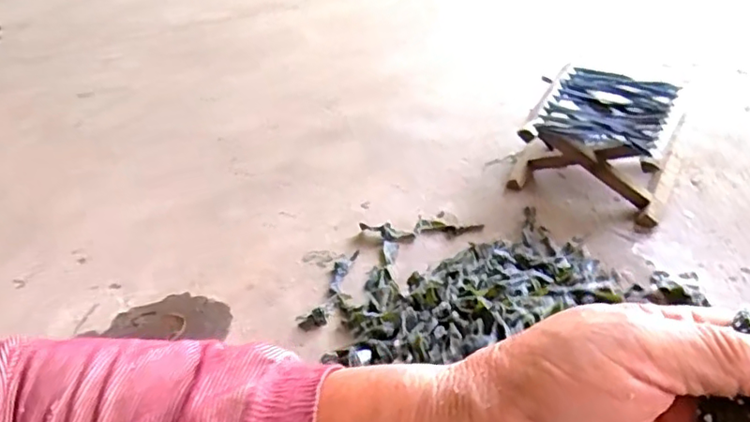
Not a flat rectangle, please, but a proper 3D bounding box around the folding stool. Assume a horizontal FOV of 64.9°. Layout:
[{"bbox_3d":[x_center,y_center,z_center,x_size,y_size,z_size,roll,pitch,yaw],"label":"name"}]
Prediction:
[{"bbox_3d":[0.391,-0.119,1.032,0.252,0.146,0.246,17,44,23],"label":"folding stool"}]

